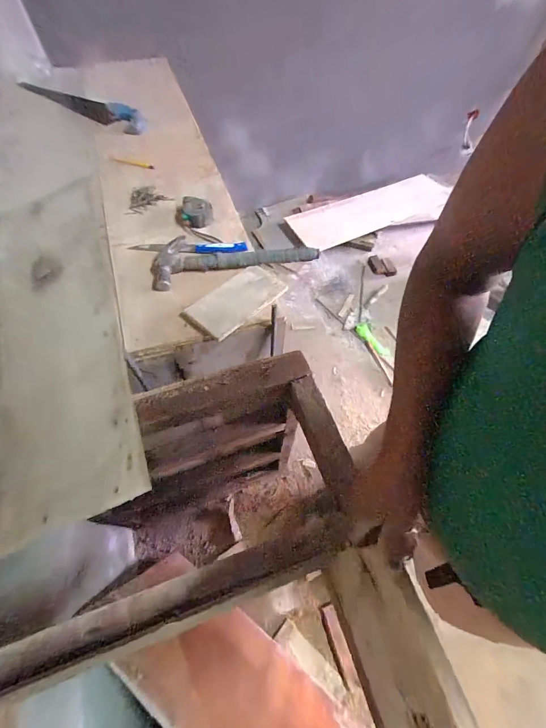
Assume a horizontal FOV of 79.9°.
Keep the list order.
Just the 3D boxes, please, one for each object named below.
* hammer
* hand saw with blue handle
[{"bbox_3d":[-0.087,-0.240,0.687,0.335,0.034,0.119,-13,60,-7],"label":"hammer"},{"bbox_3d":[-0.614,-0.841,1.041,0.576,0.042,0.097,29,64,16],"label":"hand saw with blue handle"}]

